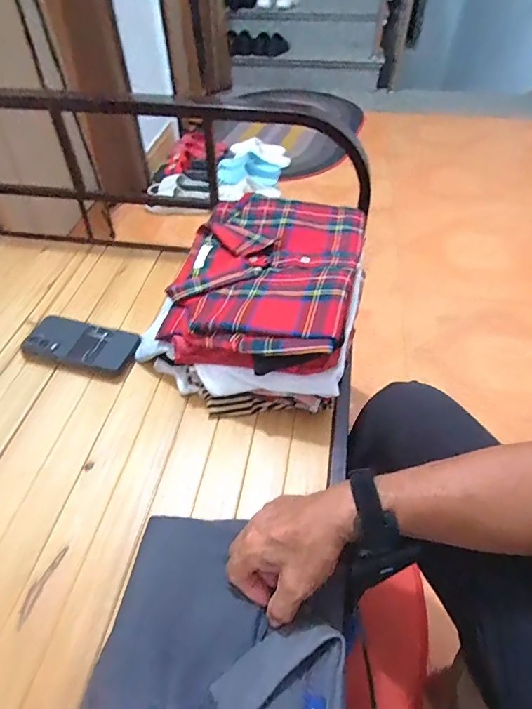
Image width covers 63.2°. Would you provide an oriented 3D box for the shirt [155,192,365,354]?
[{"bbox_3d":[0.000,-0.119,0.602,0.241,0.056,0.305,10,49,10],"label":"shirt"}]

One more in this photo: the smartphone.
[{"bbox_3d":[-0.269,-0.019,0.630,0.164,0.012,0.075,11,49,10],"label":"smartphone"}]

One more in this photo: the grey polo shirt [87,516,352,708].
[{"bbox_3d":[-0.043,0.282,0.353,0.206,0.038,0.285,7,49,7],"label":"grey polo shirt"}]

